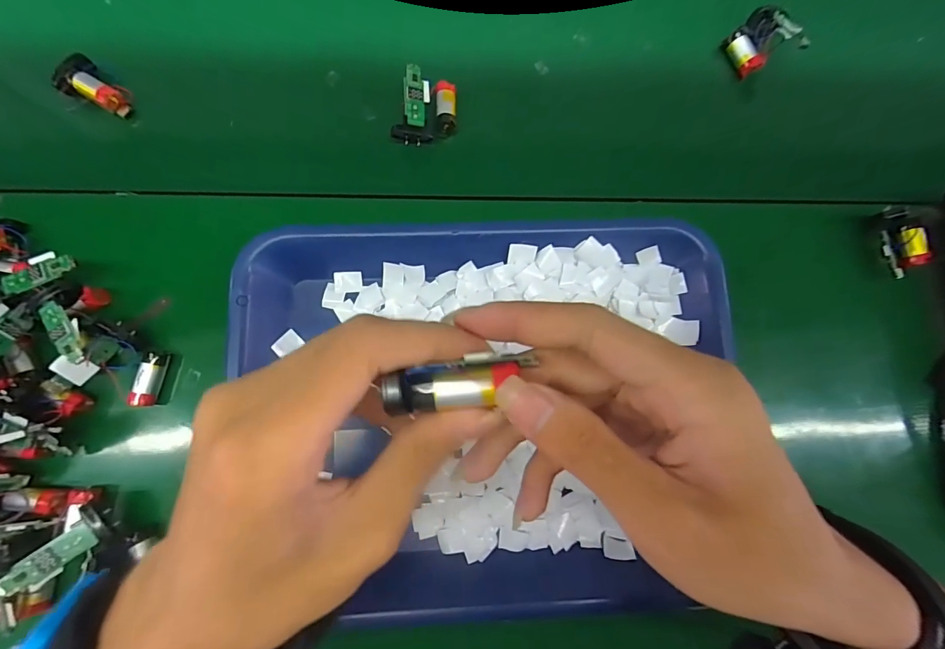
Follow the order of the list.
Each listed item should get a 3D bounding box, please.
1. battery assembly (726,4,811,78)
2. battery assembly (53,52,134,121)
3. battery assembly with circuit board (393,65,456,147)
[{"bbox_3d":[0.239,-0.235,0.334,0.041,0.027,0.047,-22,84,-5],"label":"battery assembly"},{"bbox_3d":[-0.293,-0.181,0.317,0.047,0.021,0.031,36,83,3],"label":"battery assembly"},{"bbox_3d":[-0.036,-0.170,0.319,0.047,0.027,0.055,1,83,-2],"label":"battery assembly with circuit board"}]

